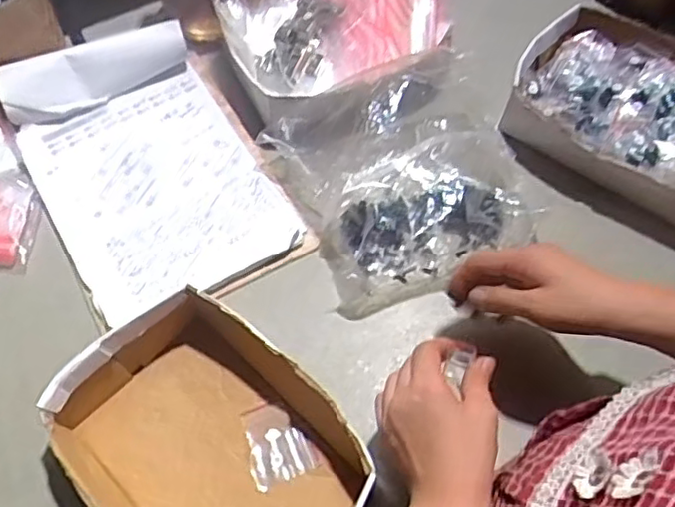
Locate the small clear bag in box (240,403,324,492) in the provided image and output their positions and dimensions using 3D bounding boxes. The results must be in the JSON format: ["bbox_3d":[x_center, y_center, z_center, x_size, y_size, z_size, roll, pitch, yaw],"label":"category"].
[{"bbox_3d":[-0.054,0.164,0.578,0.056,0.009,0.068,-23,63,-11],"label":"small clear bag in box"}]

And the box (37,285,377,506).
[{"bbox_3d":[-0.103,0.162,0.542,0.184,0.063,0.253,-41,68,-19],"label":"box"}]

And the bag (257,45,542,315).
[{"bbox_3d":[0.066,-0.087,0.654,0.224,0.099,0.219,-22,63,-10],"label":"bag"}]

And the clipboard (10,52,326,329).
[{"bbox_3d":[-0.183,-0.068,0.689,0.224,0.019,0.282,-28,64,-13],"label":"clipboard"}]

